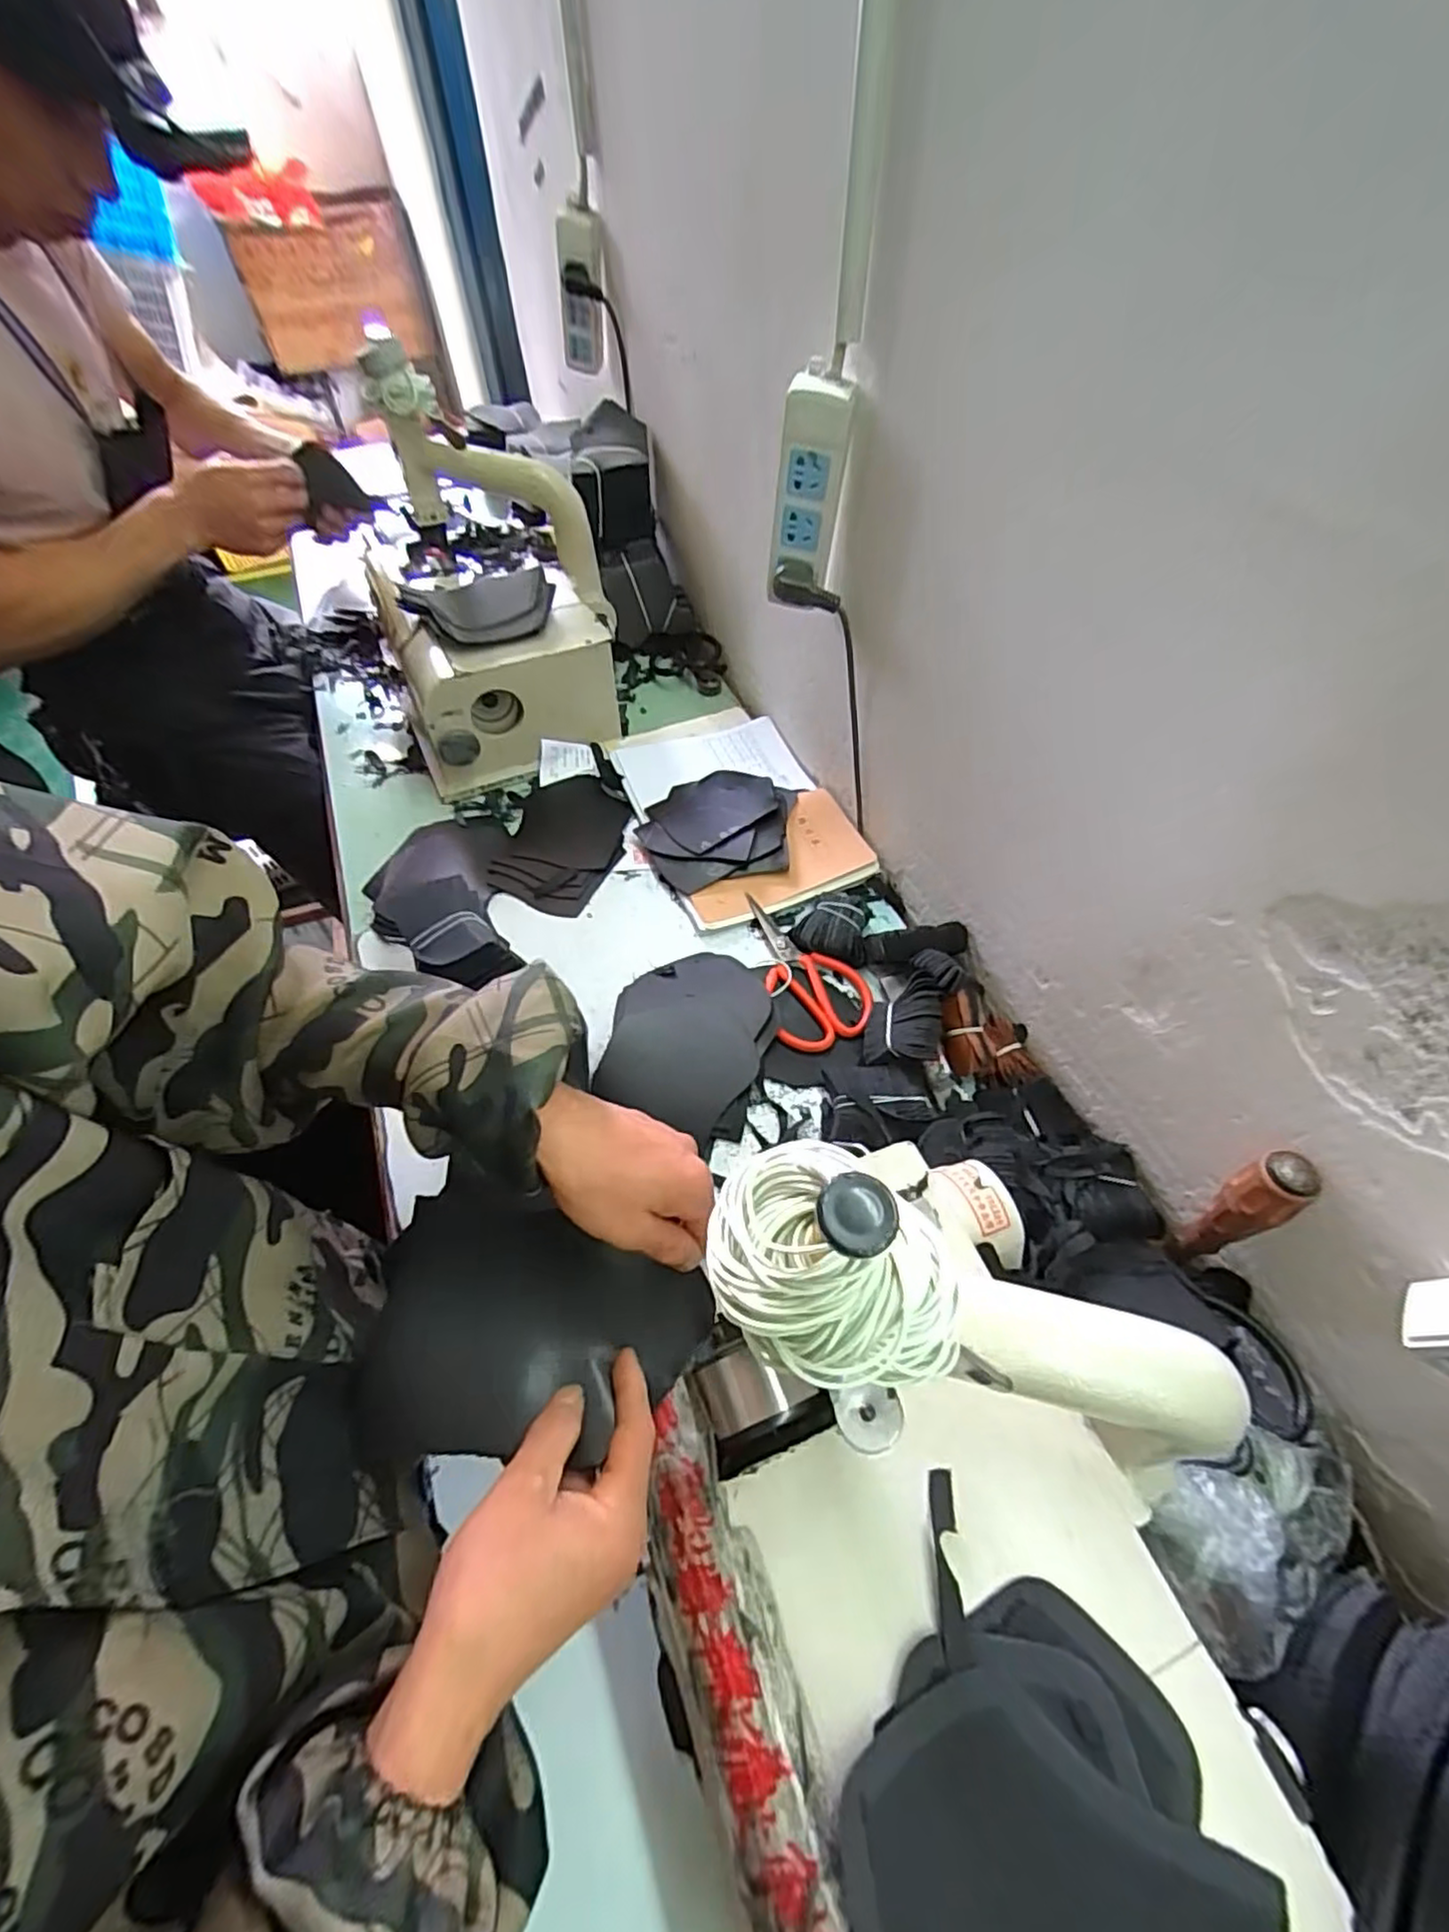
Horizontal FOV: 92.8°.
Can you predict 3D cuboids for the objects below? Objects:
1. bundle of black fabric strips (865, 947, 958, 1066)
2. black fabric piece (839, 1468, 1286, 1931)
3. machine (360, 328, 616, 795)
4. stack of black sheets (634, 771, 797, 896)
[{"bbox_3d":[0.167,0.036,0.615,0.072,0.045,0.108,13,57,9],"label":"bundle of black fabric strips"},{"bbox_3d":[0.132,0.358,0.260,0.170,0.015,0.177,26,60,17],"label":"black fabric piece"},{"bbox_3d":[-0.277,-0.437,0.804,0.282,0.333,0.272,-23,59,-15],"label":"machine"},{"bbox_3d":[-0.001,-0.162,0.775,0.178,0.027,0.161,-26,60,-16],"label":"stack of black sheets"}]

